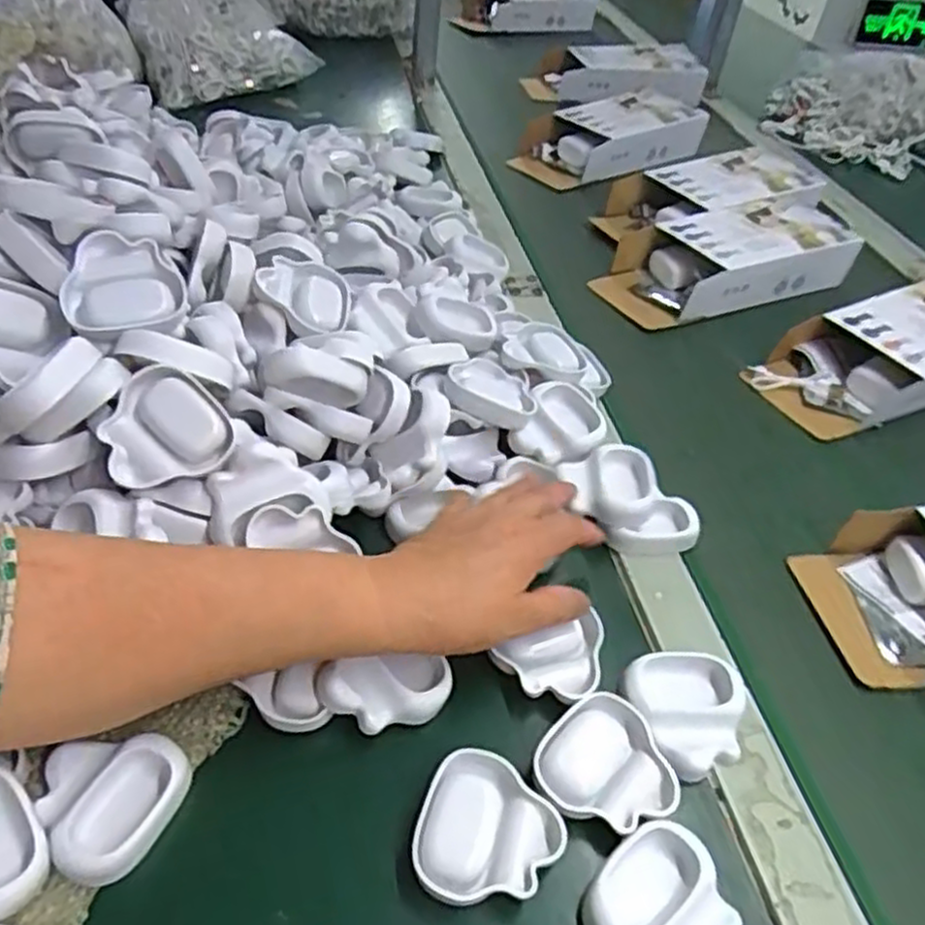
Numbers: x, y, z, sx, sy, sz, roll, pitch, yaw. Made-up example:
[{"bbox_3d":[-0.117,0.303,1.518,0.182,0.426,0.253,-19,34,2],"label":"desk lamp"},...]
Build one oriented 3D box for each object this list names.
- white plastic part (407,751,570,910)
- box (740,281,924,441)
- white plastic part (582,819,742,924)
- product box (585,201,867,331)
[{"bbox_3d":[0.012,0.164,0.335,0.060,0.014,0.062,19,46,8],"label":"white plastic part"},{"bbox_3d":[0.363,-0.094,0.622,0.243,0.054,0.111,-13,50,-22],"label":"box"},{"bbox_3d":[0.087,0.190,0.317,0.060,0.011,0.060,-30,58,-32],"label":"white plastic part"},{"bbox_3d":[0.245,-0.191,0.695,0.232,0.057,0.107,-14,51,-22],"label":"product box"}]

